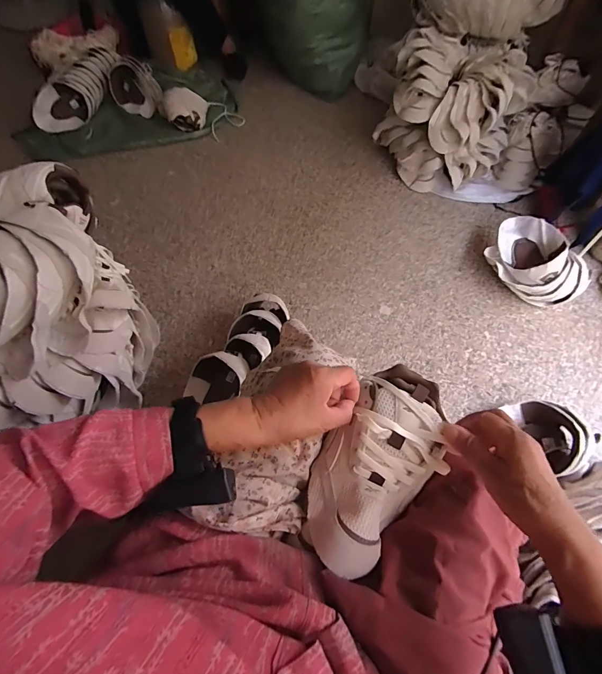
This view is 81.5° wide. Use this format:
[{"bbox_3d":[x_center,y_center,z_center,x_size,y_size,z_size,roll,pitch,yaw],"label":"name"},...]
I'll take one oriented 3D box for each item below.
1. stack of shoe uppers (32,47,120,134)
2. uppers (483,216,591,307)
[{"bbox_3d":[-0.811,-0.916,1.274,0.122,0.117,0.421,29,79,14],"label":"stack of shoe uppers"},{"bbox_3d":[0.645,-0.213,0.994,0.192,0.133,0.272,-23,64,-12],"label":"uppers"}]

